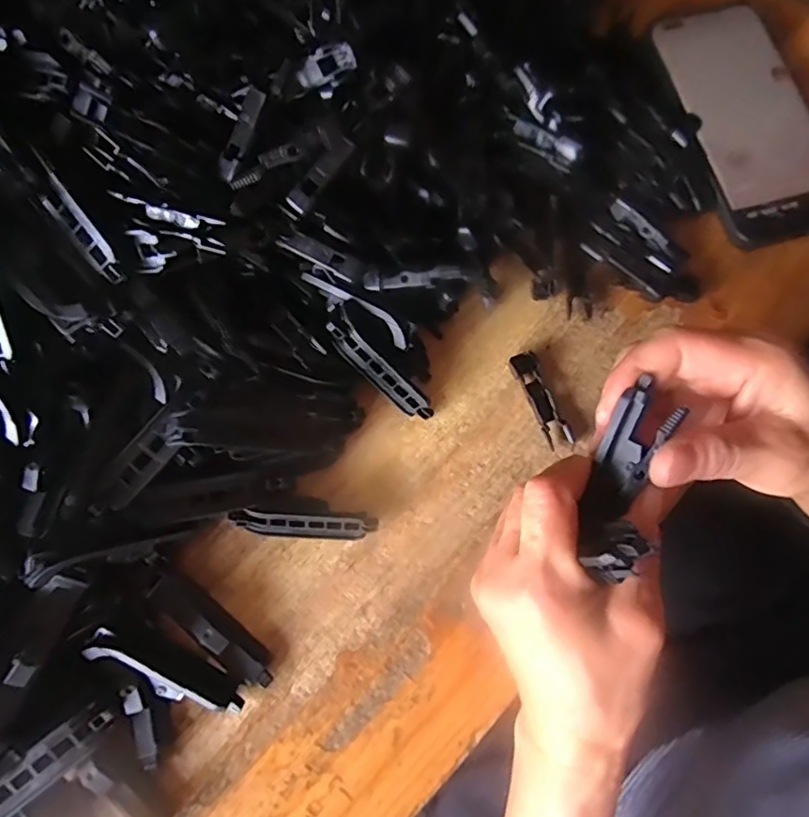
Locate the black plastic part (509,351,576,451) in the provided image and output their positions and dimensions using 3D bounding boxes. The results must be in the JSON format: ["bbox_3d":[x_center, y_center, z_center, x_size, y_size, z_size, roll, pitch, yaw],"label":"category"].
[{"bbox_3d":[0.074,-0.005,0.307,0.014,0.009,0.054,-22,75,-6],"label":"black plastic part"}]

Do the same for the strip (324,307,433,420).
[{"bbox_3d":[-0.013,-0.019,0.296,0.071,0.019,0.005,44,43,-16],"label":"strip"}]

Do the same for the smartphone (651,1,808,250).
[{"bbox_3d":[0.212,-0.179,0.348,0.082,0.015,0.163,-13,74,-3],"label":"smartphone"}]

